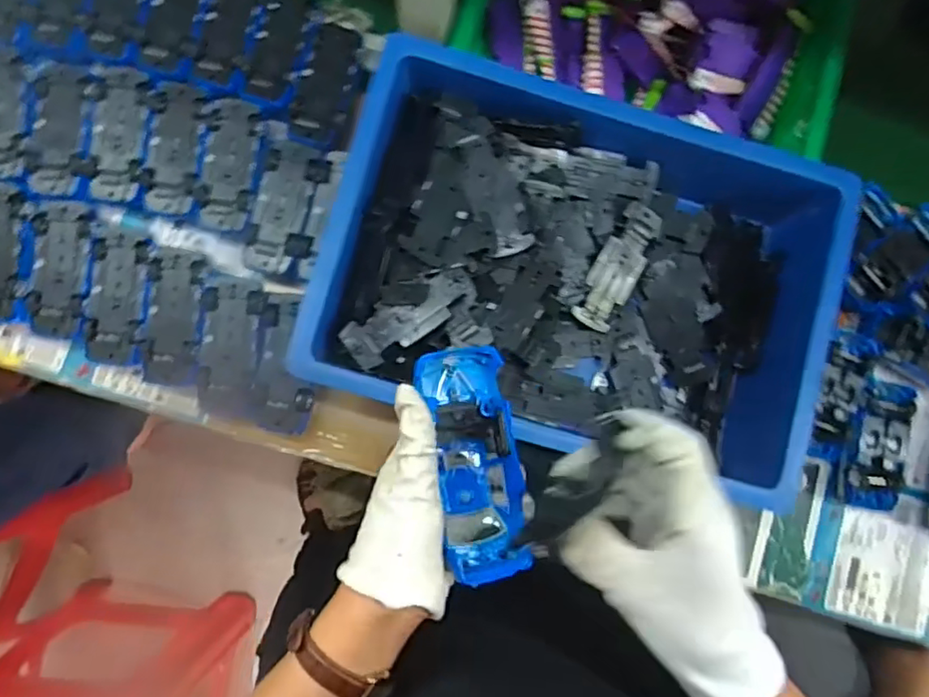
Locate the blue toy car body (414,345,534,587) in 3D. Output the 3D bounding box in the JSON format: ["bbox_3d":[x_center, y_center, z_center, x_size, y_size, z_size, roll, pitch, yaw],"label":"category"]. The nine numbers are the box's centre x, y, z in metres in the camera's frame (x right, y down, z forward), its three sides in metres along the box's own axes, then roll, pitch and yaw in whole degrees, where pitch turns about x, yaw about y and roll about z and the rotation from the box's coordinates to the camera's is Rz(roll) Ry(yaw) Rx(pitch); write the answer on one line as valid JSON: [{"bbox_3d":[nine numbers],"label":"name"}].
[{"bbox_3d":[0.007,0.067,0.362,0.049,0.037,0.134,-9,87,-5],"label":"blue toy car body"}]

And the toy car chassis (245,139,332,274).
[{"bbox_3d":[-0.170,-0.134,0.573,0.058,0.016,0.123,14,82,-2],"label":"toy car chassis"}]

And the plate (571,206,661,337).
[{"bbox_3d":[0.150,-0.077,0.581,0.049,0.010,0.124,26,94,-22],"label":"plate"}]

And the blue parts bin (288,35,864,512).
[{"bbox_3d":[0.105,-0.070,0.566,0.443,0.106,0.329,14,82,-2],"label":"blue parts bin"}]

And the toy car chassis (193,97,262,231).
[{"bbox_3d":[-0.227,-0.177,0.574,0.051,0.013,0.124,7,82,-3],"label":"toy car chassis"}]

